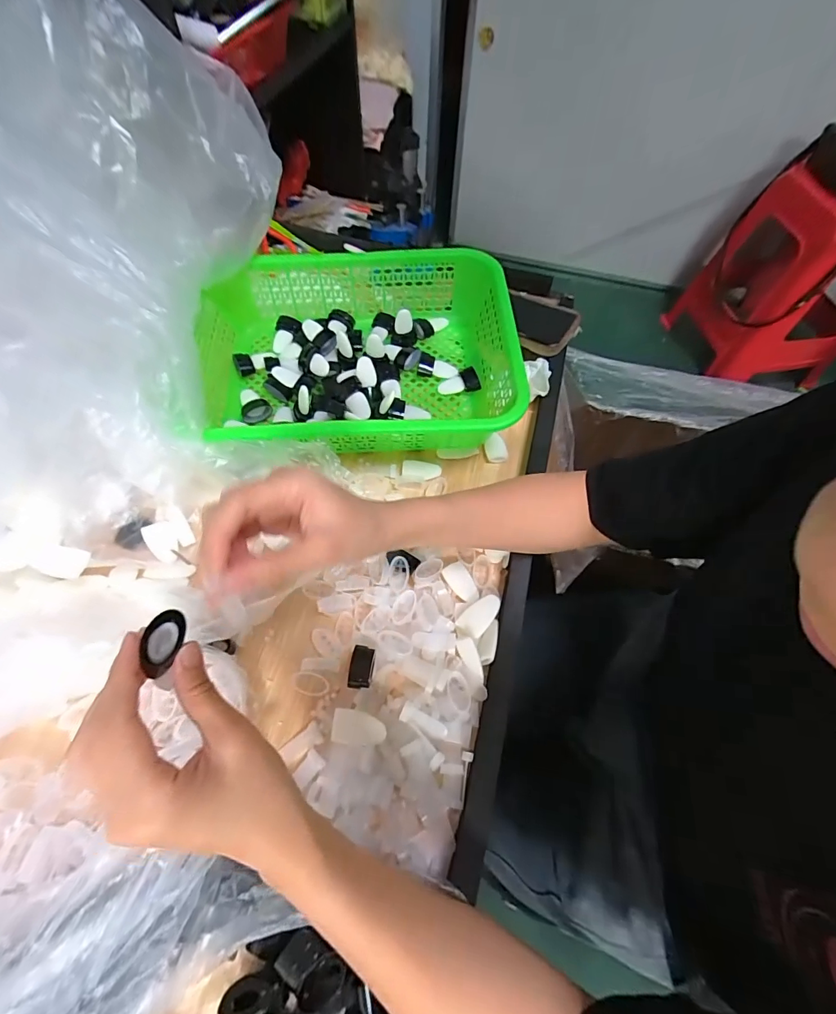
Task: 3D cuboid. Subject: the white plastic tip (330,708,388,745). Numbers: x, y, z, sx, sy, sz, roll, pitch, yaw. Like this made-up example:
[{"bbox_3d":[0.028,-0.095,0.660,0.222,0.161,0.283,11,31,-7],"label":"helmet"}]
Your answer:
[{"bbox_3d":[-0.047,0.175,0.346,0.043,0.004,0.024,3,68,11],"label":"white plastic tip"}]

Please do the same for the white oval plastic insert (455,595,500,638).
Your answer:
[{"bbox_3d":[0.056,0.096,0.392,0.024,0.008,0.043,39,67,18],"label":"white oval plastic insert"}]

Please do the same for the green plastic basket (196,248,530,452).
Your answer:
[{"bbox_3d":[-0.069,-0.166,0.499,0.344,0.090,0.260,-3,61,-3],"label":"green plastic basket"}]

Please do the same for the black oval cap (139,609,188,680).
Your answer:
[{"bbox_3d":[-0.141,0.075,0.241,0.018,0.010,0.034,19,47,-24],"label":"black oval cap"}]

